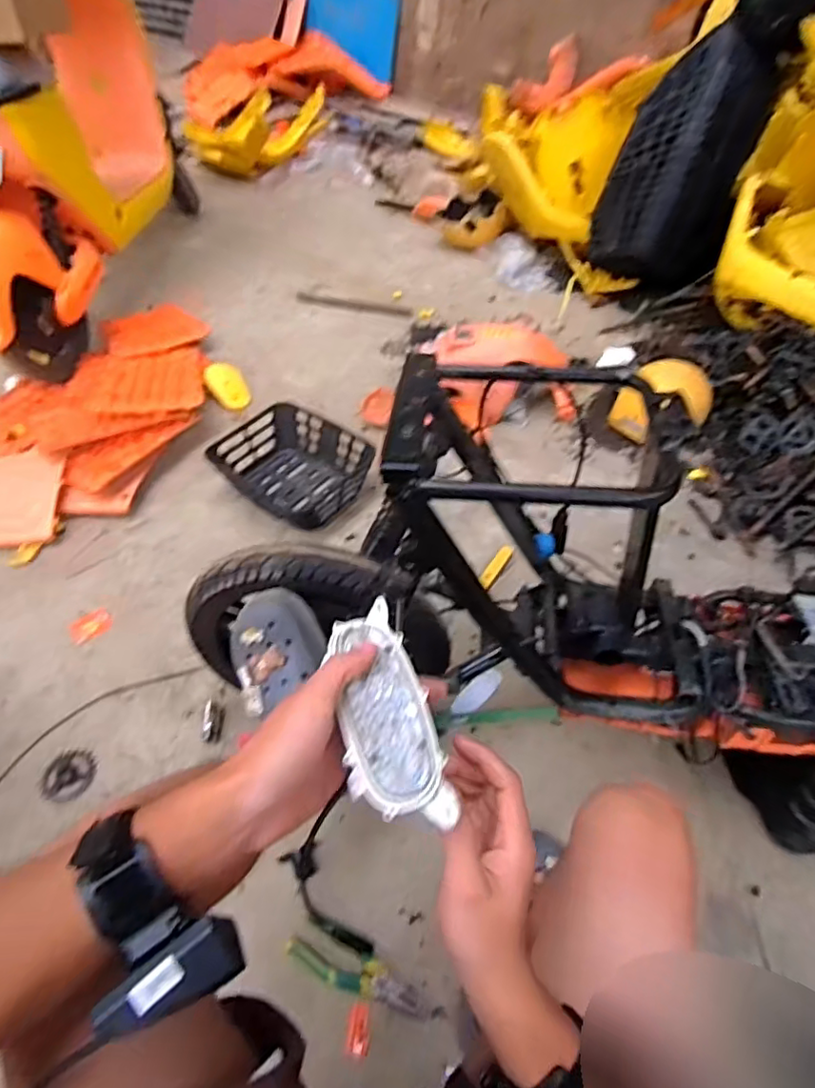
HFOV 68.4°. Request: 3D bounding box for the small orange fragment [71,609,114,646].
[{"bbox_3d":[-0.613,0.158,1.164,0.076,0.010,0.048,-34,58,-24],"label":"small orange fragment"}]

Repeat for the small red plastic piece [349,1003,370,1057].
[{"bbox_3d":[-0.060,0.616,0.762,0.026,0.004,0.050,3,51,3],"label":"small red plastic piece"}]

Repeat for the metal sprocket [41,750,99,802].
[{"bbox_3d":[-0.556,0.380,0.985,0.086,0.009,0.083,0,50,0],"label":"metal sprocket"}]

